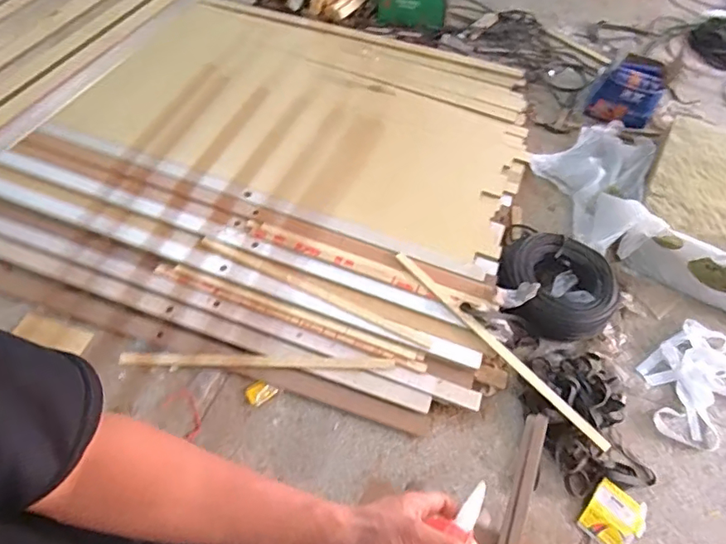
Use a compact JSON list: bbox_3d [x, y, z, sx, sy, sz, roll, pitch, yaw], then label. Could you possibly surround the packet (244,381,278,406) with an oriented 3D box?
[{"bbox_3d":[-0.338,0.397,1.599,0.091,0.008,0.076,-28,63,-21],"label":"packet"}]

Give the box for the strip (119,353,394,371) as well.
[{"bbox_3d":[-0.344,0.303,1.631,0.883,0.025,0.046,1,67,-2],"label":"strip"}]

